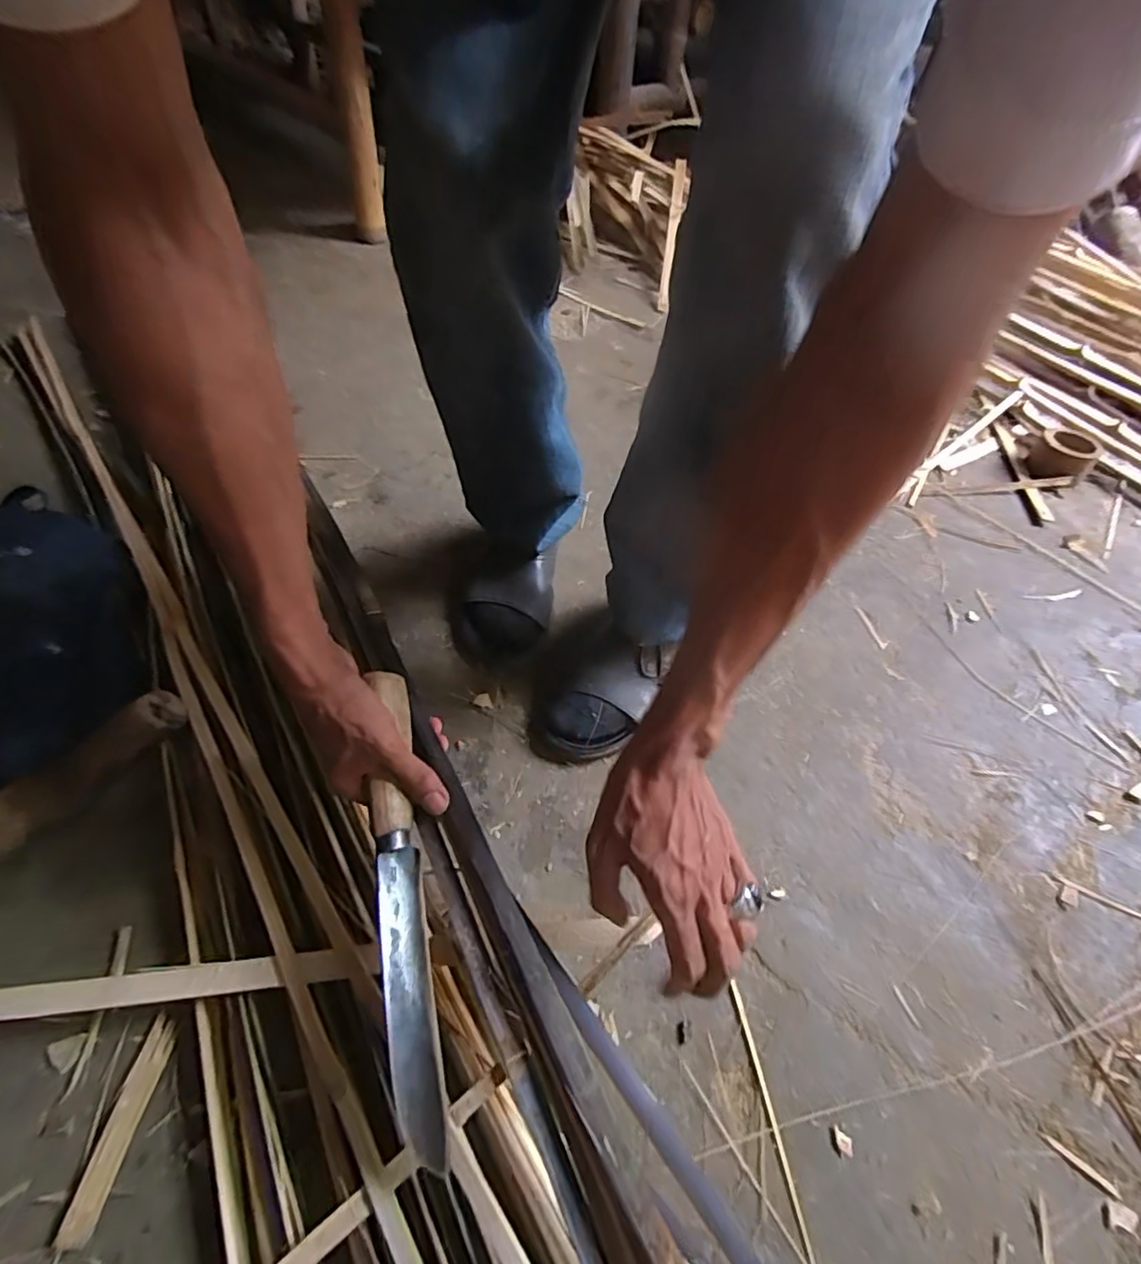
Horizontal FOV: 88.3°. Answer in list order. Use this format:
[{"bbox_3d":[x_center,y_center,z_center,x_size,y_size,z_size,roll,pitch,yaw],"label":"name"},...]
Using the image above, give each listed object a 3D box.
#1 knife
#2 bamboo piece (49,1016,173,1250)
[{"bbox_3d":[-0.112,0.171,0.390,0.027,0.022,0.295,-7,71,-9],"label":"knife"},{"bbox_3d":[-0.314,0.344,0.411,0.022,0.004,0.120,5,51,2],"label":"bamboo piece"}]

